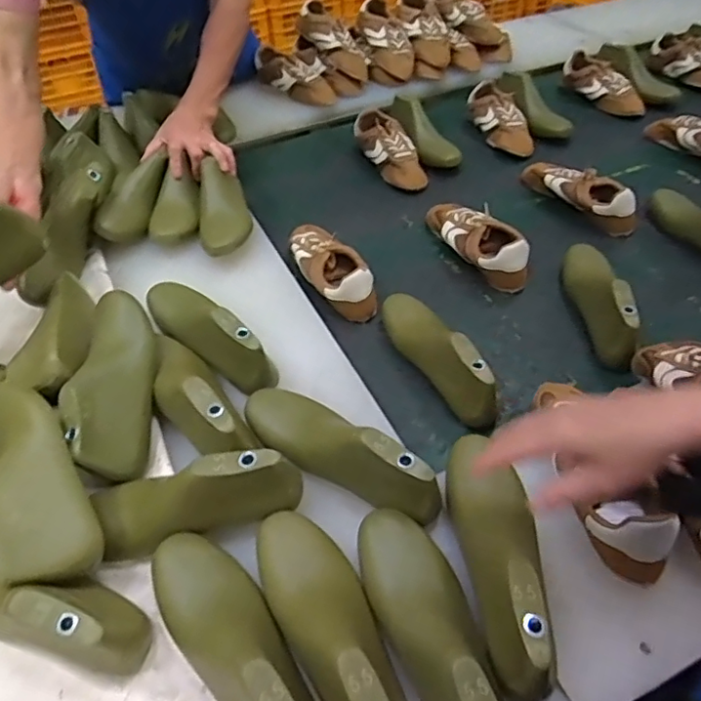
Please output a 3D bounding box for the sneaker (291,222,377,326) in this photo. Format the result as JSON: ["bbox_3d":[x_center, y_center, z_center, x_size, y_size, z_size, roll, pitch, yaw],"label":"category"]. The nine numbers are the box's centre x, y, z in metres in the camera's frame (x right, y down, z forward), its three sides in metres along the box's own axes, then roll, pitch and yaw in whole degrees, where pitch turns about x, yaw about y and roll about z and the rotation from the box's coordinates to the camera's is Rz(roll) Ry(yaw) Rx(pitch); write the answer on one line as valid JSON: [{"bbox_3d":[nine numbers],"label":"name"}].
[{"bbox_3d":[-0.033,-0.127,0.847,0.077,0.063,0.203,-26,50,-18],"label":"sneaker"}]

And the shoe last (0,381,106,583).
[{"bbox_3d":[-0.296,0.114,0.526,0.085,0.063,0.225,-27,51,-19],"label":"shoe last"}]

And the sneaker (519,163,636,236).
[{"bbox_3d":[0.392,-0.278,0.983,0.075,0.061,0.217,-20,49,-14],"label":"sneaker"}]

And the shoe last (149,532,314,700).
[{"bbox_3d":[-0.088,0.221,0.445,0.075,0.064,0.230,-33,53,-24],"label":"shoe last"}]

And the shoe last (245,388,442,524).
[{"bbox_3d":[-0.013,0.086,0.567,0.226,0.066,0.073,30,56,28],"label":"shoe last"}]

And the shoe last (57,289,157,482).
[{"bbox_3d":[-0.250,0.032,0.623,0.075,0.067,0.228,-6,47,-1],"label":"shoe last"}]

